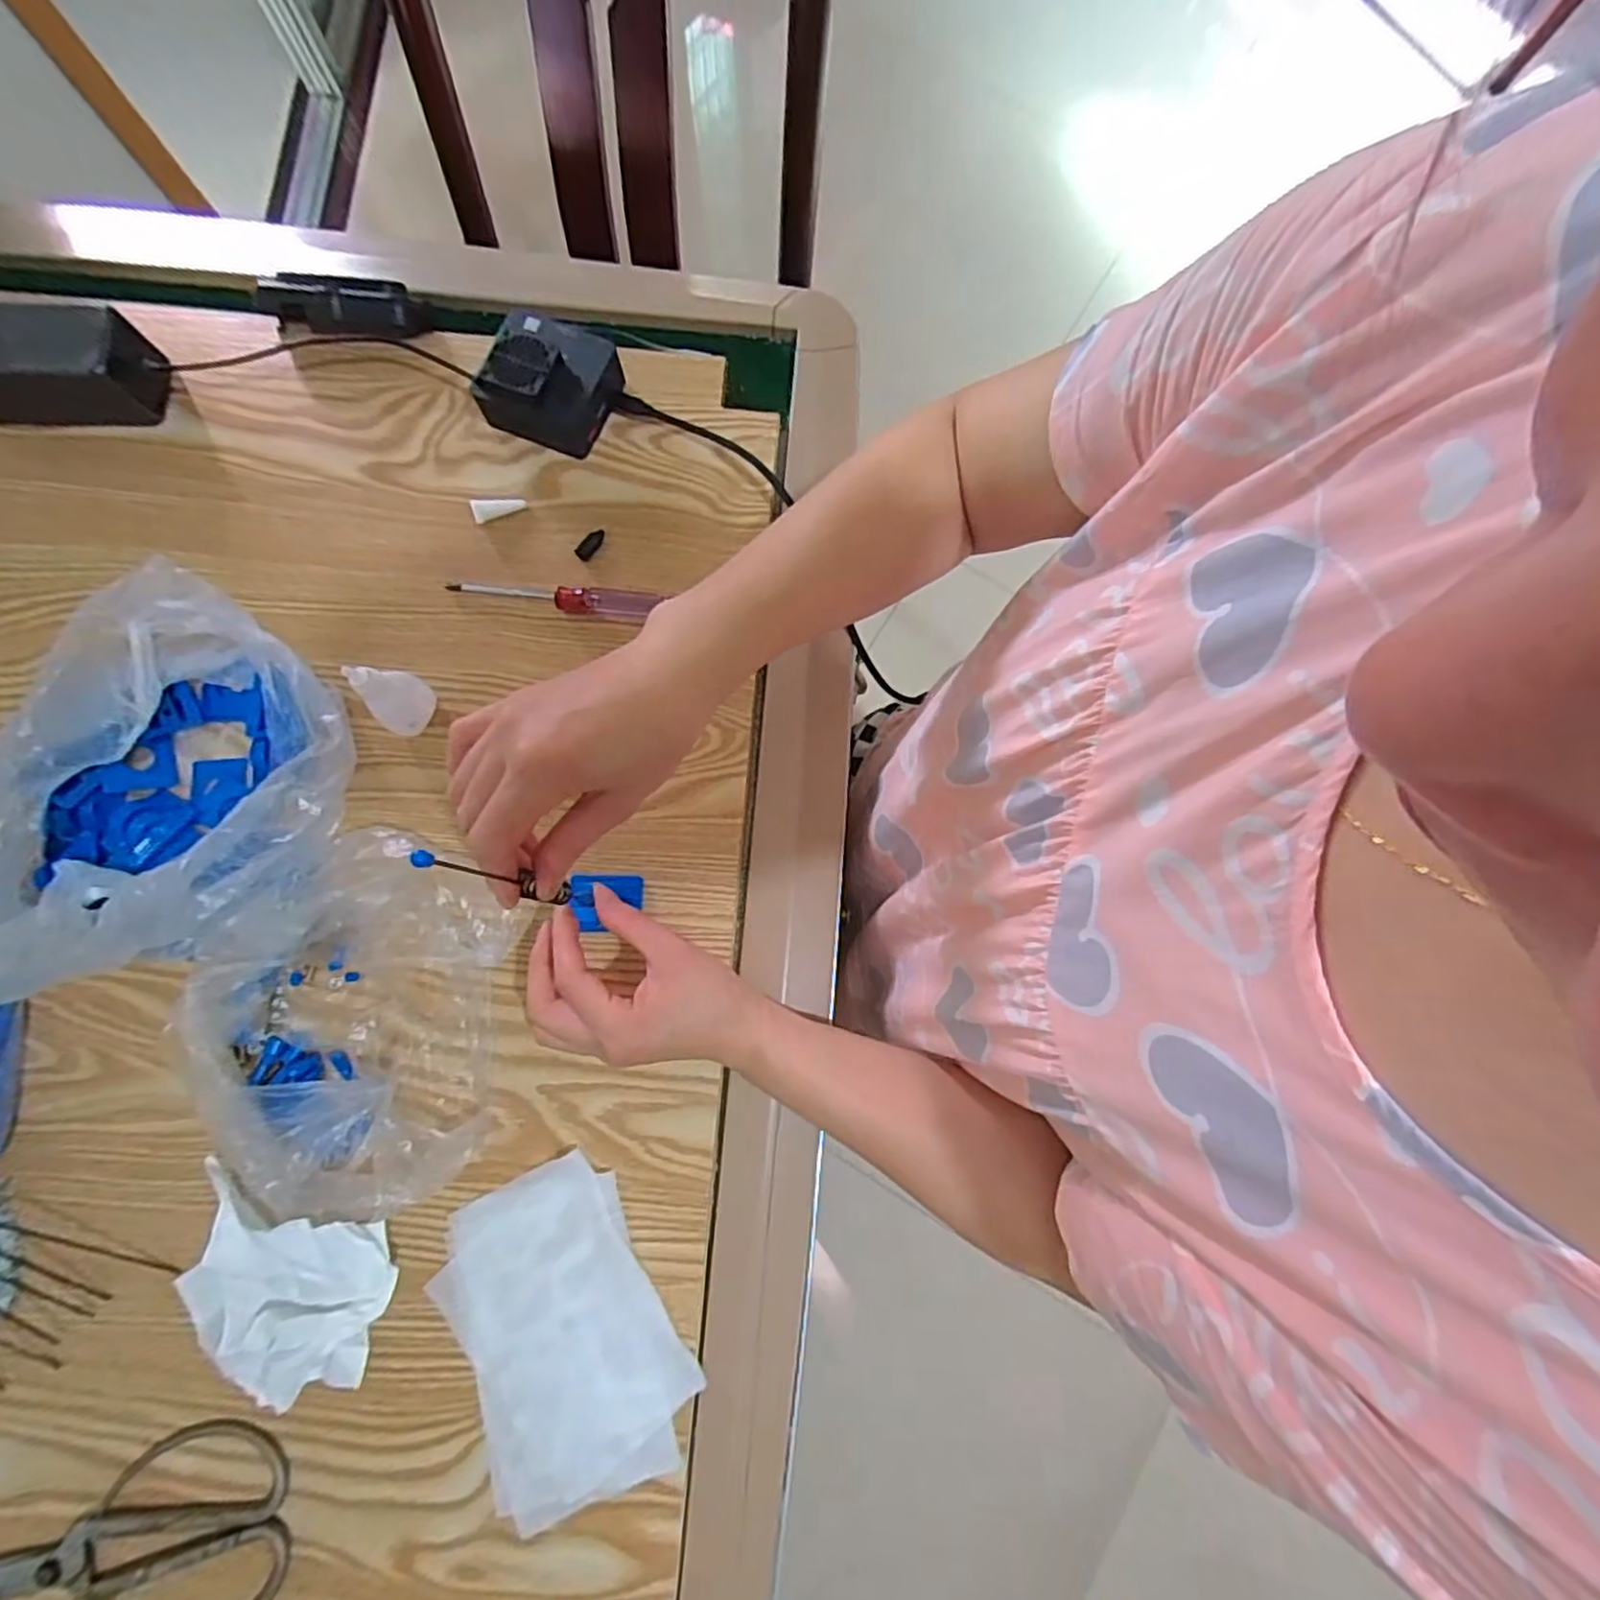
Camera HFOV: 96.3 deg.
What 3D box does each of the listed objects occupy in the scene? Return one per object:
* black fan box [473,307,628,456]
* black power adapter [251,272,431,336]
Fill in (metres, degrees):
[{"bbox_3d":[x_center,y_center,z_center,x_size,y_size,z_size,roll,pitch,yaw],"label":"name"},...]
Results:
[{"bbox_3d":[-0.167,-0.282,0.481,0.075,0.048,0.070,25,80,3],"label":"black fan box"},{"bbox_3d":[-0.314,-0.335,0.491,0.108,0.032,0.030,-3,79,-2],"label":"black power adapter"}]

